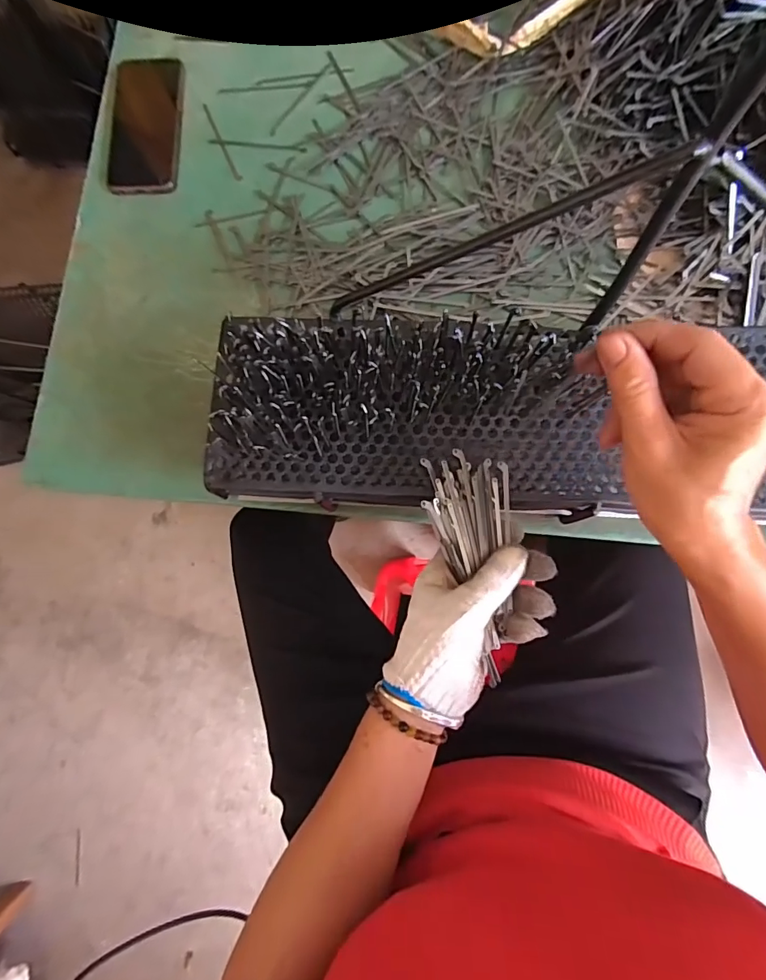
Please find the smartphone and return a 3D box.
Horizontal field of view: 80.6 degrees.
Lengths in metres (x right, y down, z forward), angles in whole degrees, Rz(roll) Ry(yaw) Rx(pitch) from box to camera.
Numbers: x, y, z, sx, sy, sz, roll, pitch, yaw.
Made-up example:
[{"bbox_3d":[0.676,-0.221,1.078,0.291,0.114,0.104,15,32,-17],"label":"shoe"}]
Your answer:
[{"bbox_3d":[-0.264,-0.406,0.503,0.076,0.010,0.165,-1,83,4],"label":"smartphone"}]

